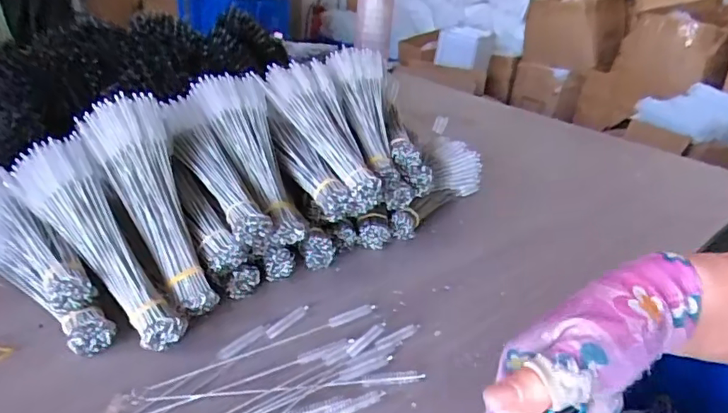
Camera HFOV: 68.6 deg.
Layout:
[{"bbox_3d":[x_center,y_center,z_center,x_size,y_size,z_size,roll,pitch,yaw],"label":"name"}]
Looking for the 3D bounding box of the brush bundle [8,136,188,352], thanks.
[{"bbox_3d":[-0.250,0.034,0.507,0.242,0.052,0.057,46,39,17],"label":"brush bundle"}]

